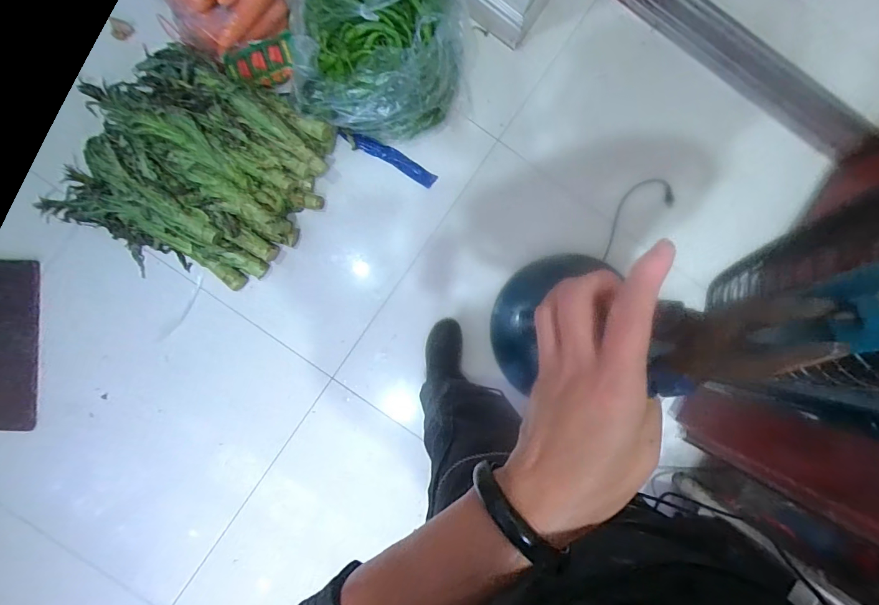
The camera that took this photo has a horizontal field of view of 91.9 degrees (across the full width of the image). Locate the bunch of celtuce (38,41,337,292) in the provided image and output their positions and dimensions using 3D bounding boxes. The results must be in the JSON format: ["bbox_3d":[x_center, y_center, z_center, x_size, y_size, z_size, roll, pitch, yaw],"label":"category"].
[{"bbox_3d":[-0.623,-0.325,1.113,0.528,0.159,0.541,27,90,-1],"label":"bunch of celtuce"}]

